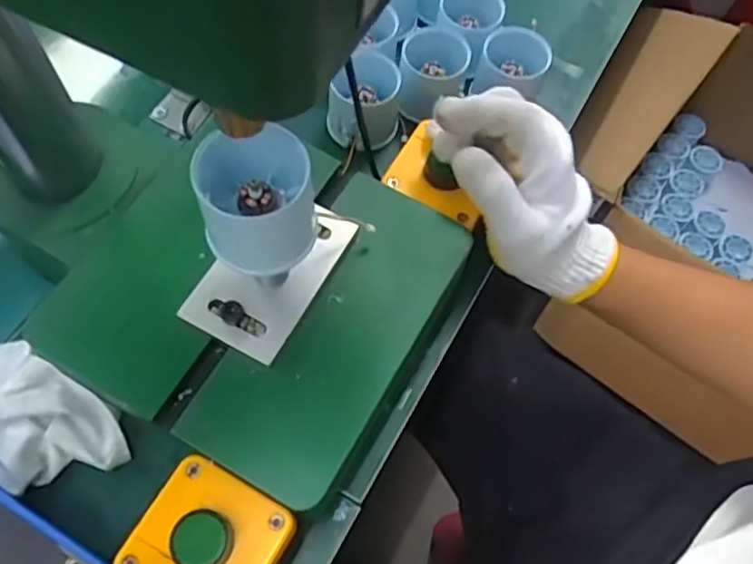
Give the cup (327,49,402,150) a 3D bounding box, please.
[{"bbox_3d":[-0.009,-0.133,0.476,0.051,0.056,0.045,4,64,-1],"label":"cup"}]

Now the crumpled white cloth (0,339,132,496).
[{"bbox_3d":[-0.220,0.076,0.387,0.146,0.029,0.065,32,67,12],"label":"crumpled white cloth"}]

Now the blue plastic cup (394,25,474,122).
[{"bbox_3d":[0.042,-0.157,0.486,0.048,0.043,0.054,13,64,3],"label":"blue plastic cup"}]

